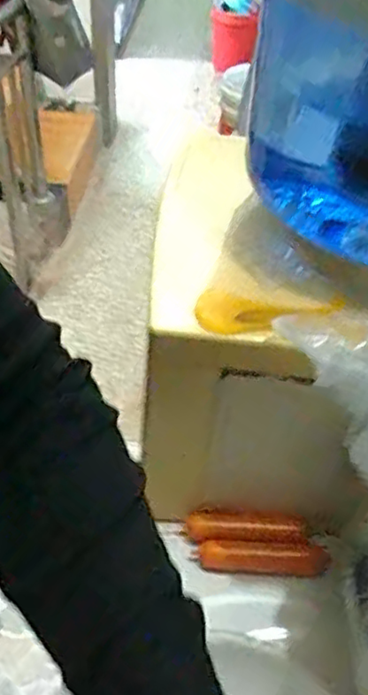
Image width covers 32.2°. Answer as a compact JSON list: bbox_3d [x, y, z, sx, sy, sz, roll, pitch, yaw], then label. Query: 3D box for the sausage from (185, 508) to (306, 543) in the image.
[{"bbox_3d":[0.053,0.157,0.561,0.104,0.018,0.021,-3,42,17],"label":"sausage"}]

